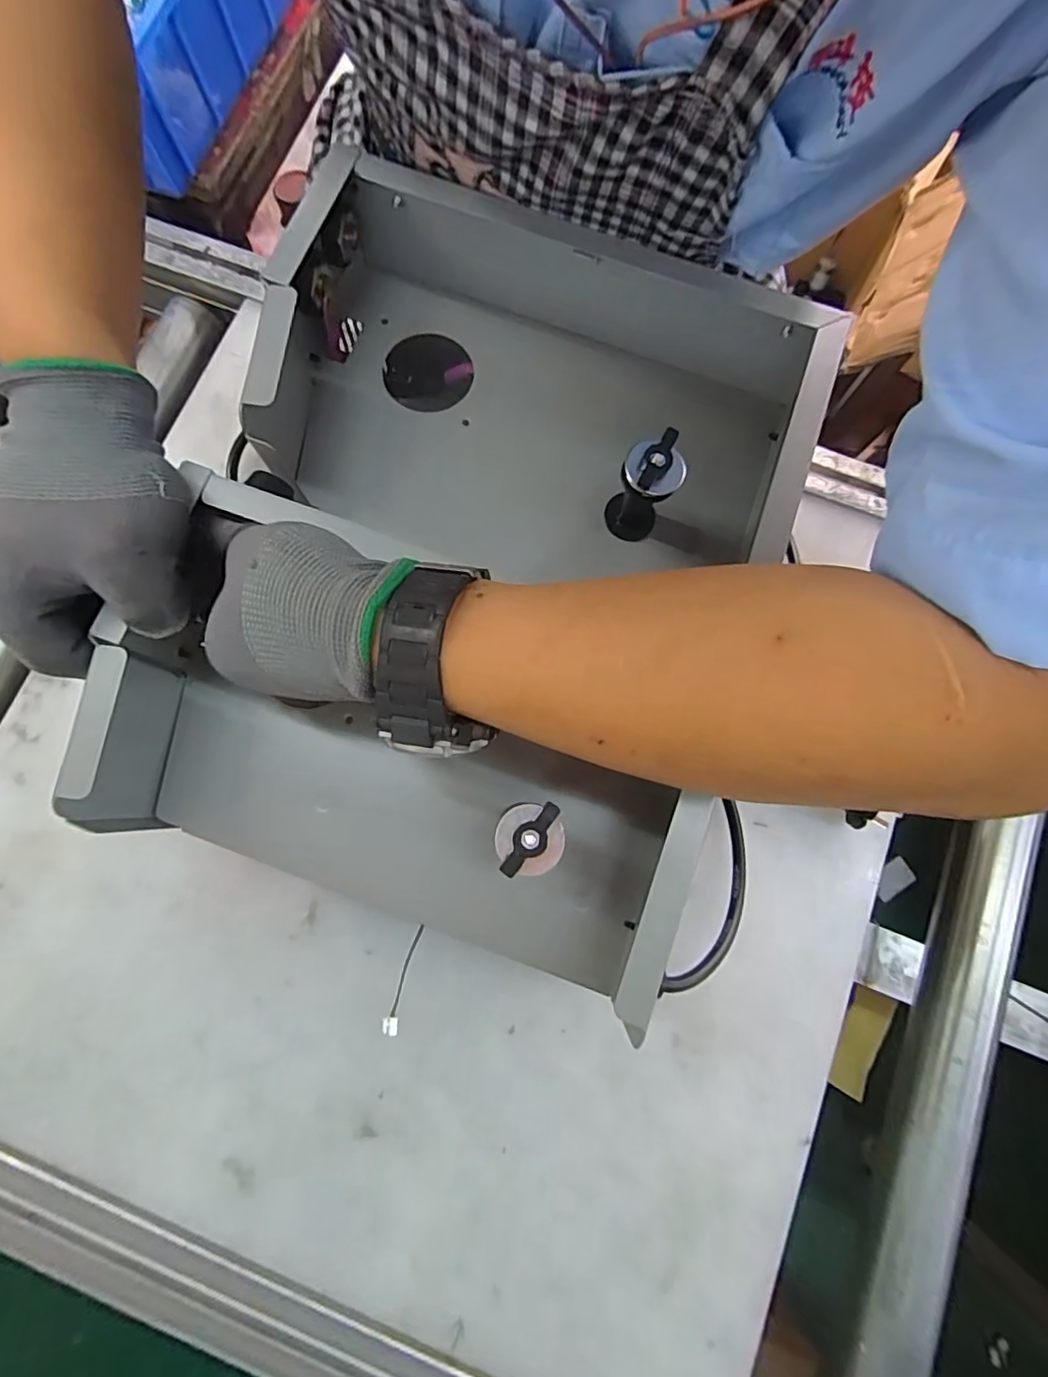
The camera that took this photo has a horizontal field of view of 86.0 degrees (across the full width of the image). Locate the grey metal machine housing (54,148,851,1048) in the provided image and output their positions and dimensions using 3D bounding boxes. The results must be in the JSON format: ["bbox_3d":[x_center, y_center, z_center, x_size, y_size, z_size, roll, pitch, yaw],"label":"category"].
[{"bbox_3d":[-0.018,-0.078,0.293,0.305,0.092,0.391,19,78,4],"label":"grey metal machine housing"}]

